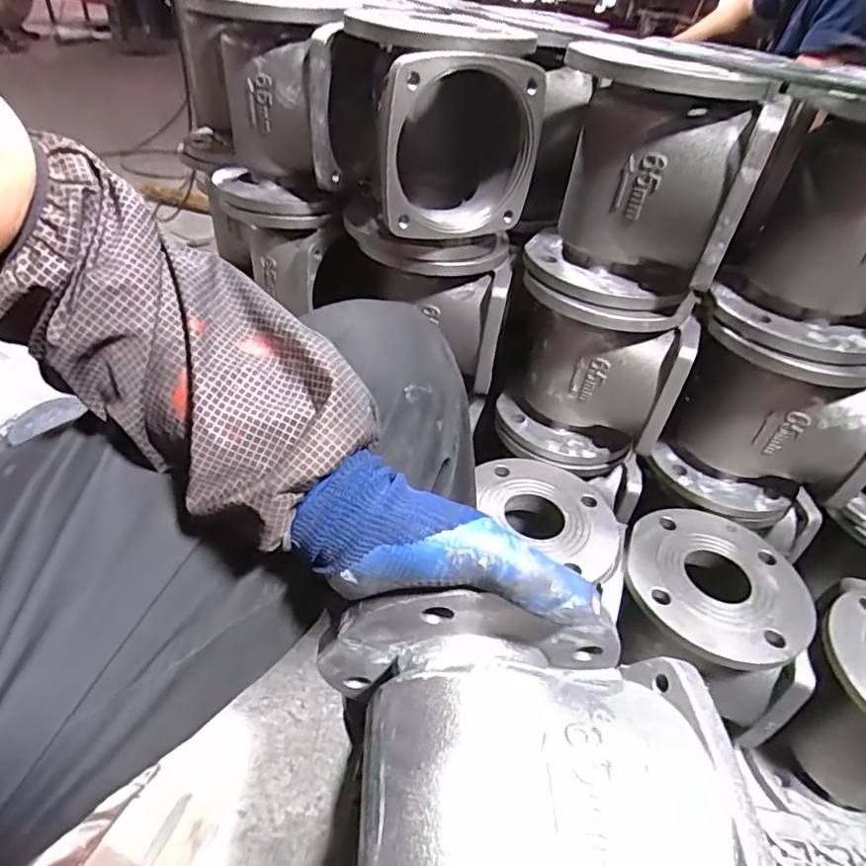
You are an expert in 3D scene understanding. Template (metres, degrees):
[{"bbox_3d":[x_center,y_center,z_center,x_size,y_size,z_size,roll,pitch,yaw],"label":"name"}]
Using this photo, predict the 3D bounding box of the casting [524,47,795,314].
[{"bbox_3d":[0.185,-0.243,0.537,0.154,0.197,0.211,8,40,1],"label":"casting"}]

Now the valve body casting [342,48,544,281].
[{"bbox_3d":[0.003,-0.274,0.575,0.172,0.194,0.183,-2,41,-11],"label":"valve body casting"}]

